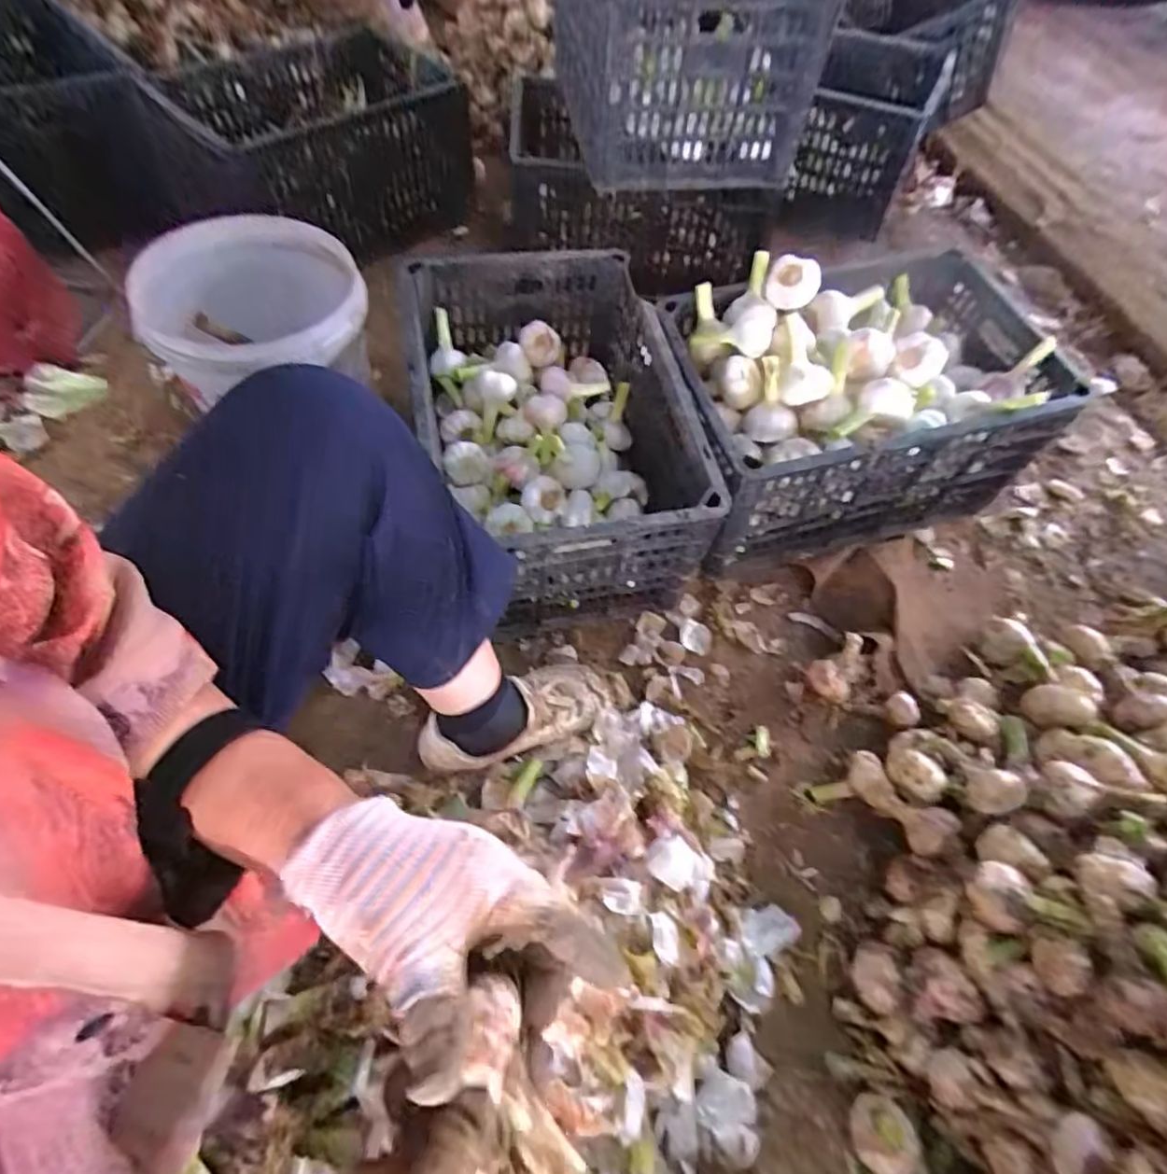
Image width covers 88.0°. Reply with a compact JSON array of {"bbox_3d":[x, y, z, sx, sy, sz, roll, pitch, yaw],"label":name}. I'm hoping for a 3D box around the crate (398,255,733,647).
[{"bbox_3d":[-0.040,-0.189,0.768,0.306,0.224,0.432,-4,62,-7],"label":"crate"}]

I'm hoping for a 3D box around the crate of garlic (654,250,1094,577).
[{"bbox_3d":[0.355,-0.247,0.808,0.505,0.234,0.301,-15,63,-12],"label":"crate of garlic"}]

